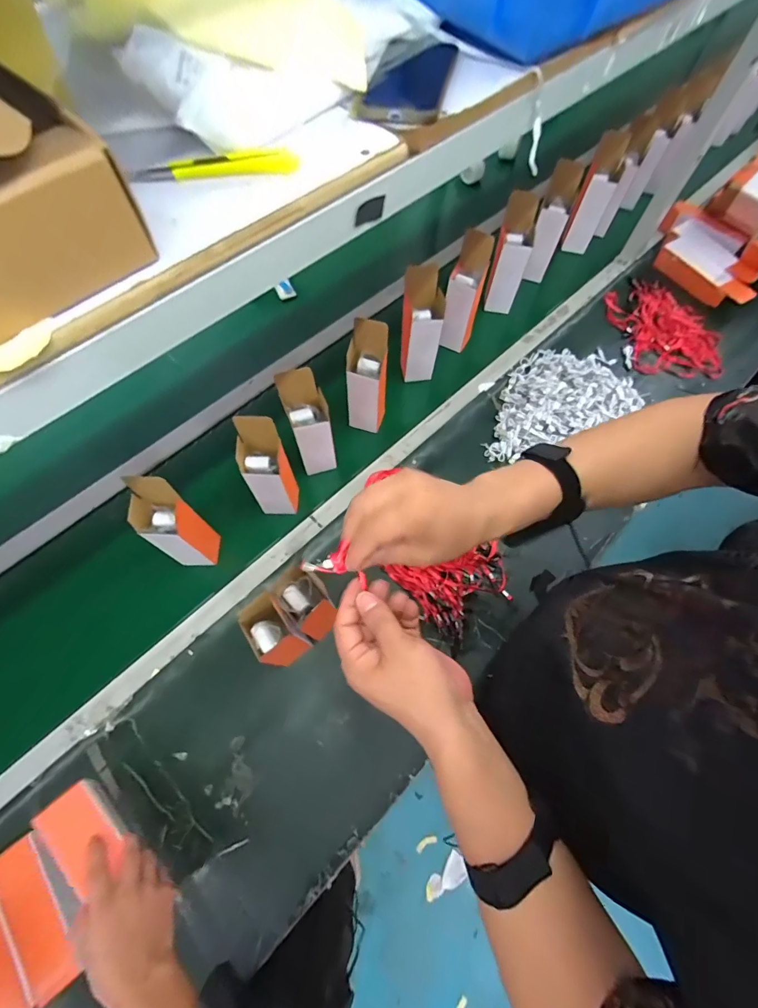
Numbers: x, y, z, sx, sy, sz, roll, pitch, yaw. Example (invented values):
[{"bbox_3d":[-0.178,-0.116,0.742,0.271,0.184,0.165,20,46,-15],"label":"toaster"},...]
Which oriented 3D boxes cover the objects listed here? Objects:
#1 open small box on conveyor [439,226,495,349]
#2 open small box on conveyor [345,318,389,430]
[{"bbox_3d":[0.188,-0.457,0.910,0.075,0.246,0.059,16,66,6],"label":"open small box on conveyor"},{"bbox_3d":[-0.023,-0.236,0.806,0.081,0.239,0.064,2,65,0],"label":"open small box on conveyor"}]

